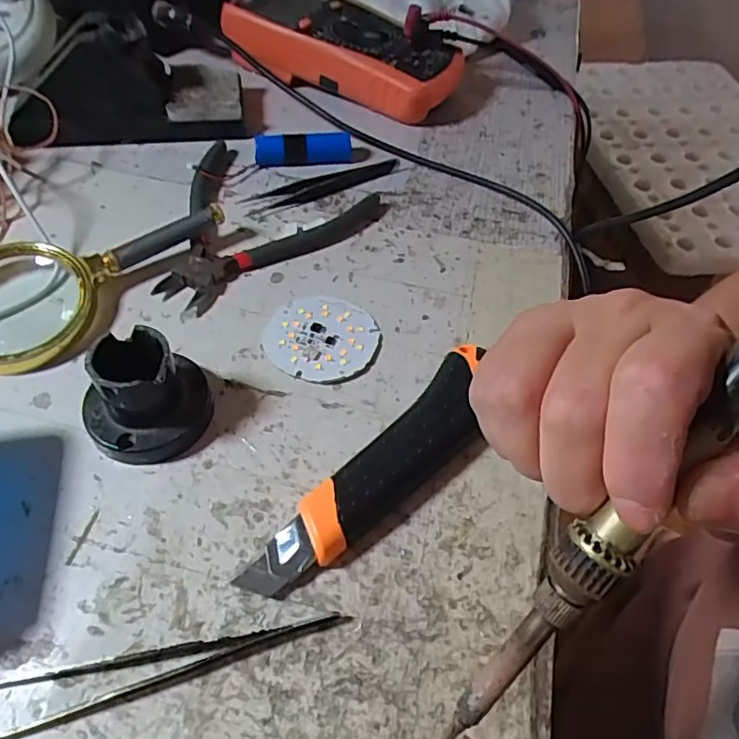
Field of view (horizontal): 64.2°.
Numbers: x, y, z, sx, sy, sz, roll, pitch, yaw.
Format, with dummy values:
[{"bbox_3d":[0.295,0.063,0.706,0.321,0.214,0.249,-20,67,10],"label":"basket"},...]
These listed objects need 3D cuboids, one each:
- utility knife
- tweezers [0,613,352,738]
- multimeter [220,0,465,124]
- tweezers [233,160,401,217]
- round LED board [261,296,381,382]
[{"bbox_3d":[0.009,0.044,0.266,0.037,0.018,0.151,37,60,22],"label":"utility knife"},{"bbox_3d":[-0.074,0.111,0.219,0.131,0.004,0.019,-9,54,-10],"label":"tweezers"},{"bbox_3d":[-0.017,-0.255,0.467,0.179,0.050,0.086,26,56,16],"label":"multimeter"},{"bbox_3d":[-0.031,-0.122,0.393,0.111,0.007,0.017,-19,56,-17],"label":"tweezers"},{"bbox_3d":[-0.026,-0.018,0.321,0.060,0.004,0.057,2,53,-2],"label":"round LED board"}]

